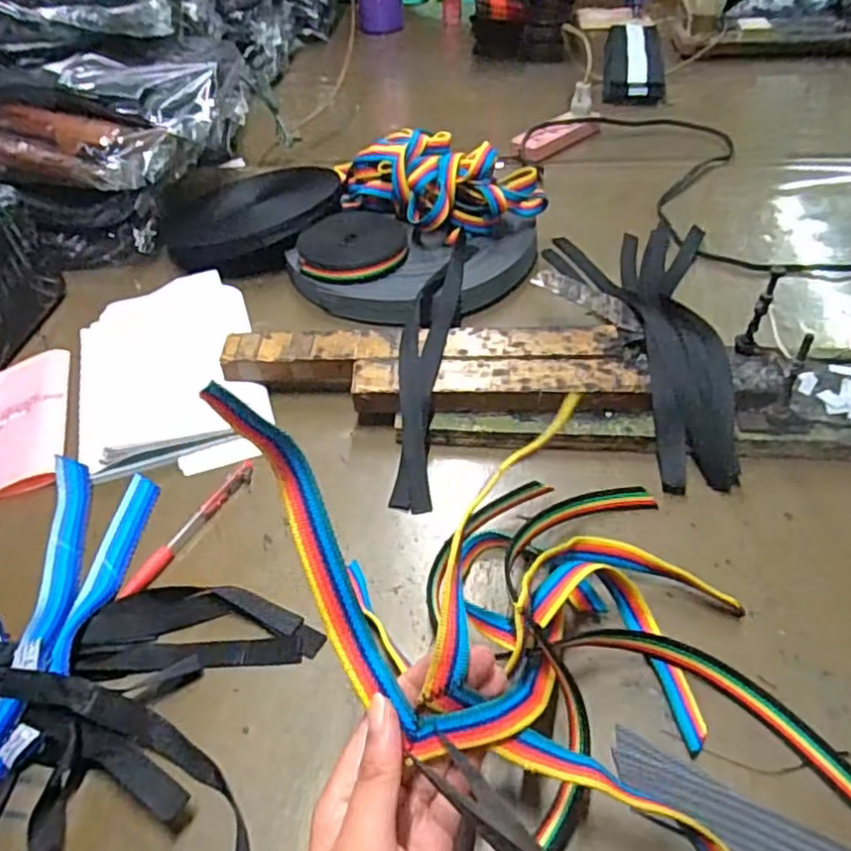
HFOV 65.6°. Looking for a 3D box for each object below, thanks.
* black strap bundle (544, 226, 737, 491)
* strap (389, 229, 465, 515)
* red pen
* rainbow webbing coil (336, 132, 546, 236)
[{"bbox_3d":[0.184,-0.108,0.577,0.150,0.053,0.358,6,47,10],"label":"black strap bundle"},{"bbox_3d":[0.005,-0.070,0.564,0.040,0.043,0.305,2,46,6],"label":"strap"},{"bbox_3d":[-0.166,0.072,0.473,0.014,0.016,0.131,19,51,21],"label":"red pen"},{"bbox_3d":[0.003,-0.252,0.681,0.222,0.073,0.102,29,56,26],"label":"rainbow webbing coil"}]

